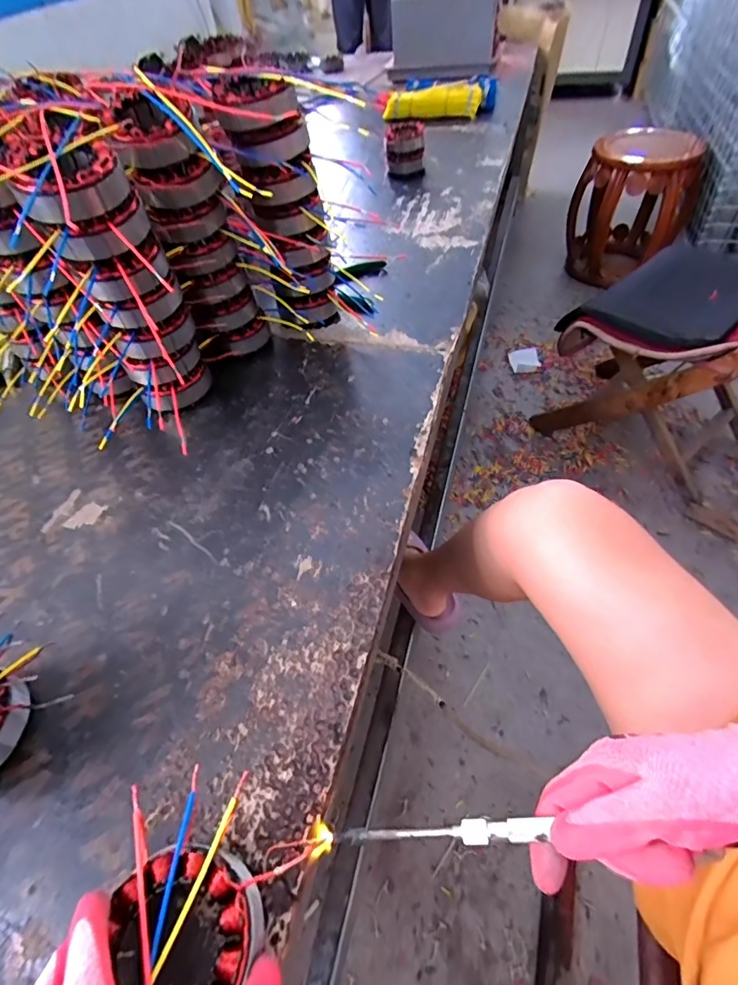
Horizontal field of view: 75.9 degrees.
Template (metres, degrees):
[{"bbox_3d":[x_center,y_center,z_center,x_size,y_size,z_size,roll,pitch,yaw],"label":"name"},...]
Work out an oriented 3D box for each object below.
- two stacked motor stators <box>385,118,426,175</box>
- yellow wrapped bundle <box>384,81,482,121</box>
[{"bbox_3d":[0.078,-0.746,1.024,0.081,0.084,0.086,3,52,8],"label":"two stacked motor stators"},{"bbox_3d":[0.162,-1.044,1.258,0.272,0.059,0.052,16,55,17],"label":"yellow wrapped bundle"}]

